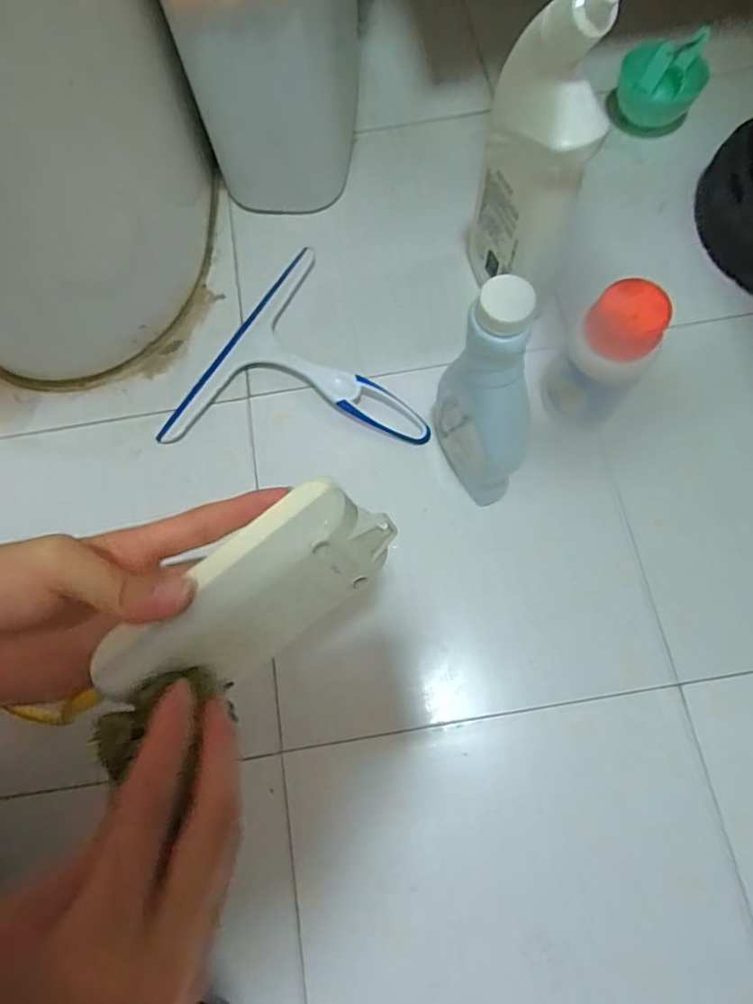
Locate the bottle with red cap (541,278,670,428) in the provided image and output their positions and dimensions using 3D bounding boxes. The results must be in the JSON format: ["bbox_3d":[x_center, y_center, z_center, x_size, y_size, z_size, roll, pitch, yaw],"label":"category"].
[{"bbox_3d":[0.172,-0.105,0.420,0.055,0.126,0.054,-1,72,2],"label":"bottle with red cap"}]

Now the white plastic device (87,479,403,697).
[{"bbox_3d":[-0.058,0.043,0.245,0.135,0.049,0.047,-35,74,-2],"label":"white plastic device"}]

